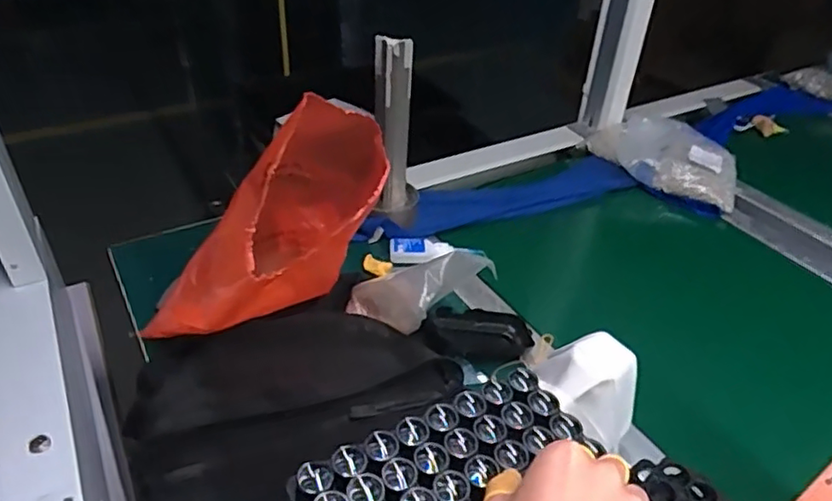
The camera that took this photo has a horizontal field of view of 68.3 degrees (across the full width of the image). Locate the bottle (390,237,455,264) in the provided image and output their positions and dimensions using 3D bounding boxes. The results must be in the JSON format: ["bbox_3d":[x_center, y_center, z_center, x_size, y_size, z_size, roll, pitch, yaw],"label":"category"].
[{"bbox_3d":[0.007,-0.003,0.794,0.081,0.023,0.030,-6,38,-10],"label":"bottle"}]

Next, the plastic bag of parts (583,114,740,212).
[{"bbox_3d":[0.404,-0.161,1.009,0.239,0.054,0.200,18,40,20],"label":"plastic bag of parts"}]

